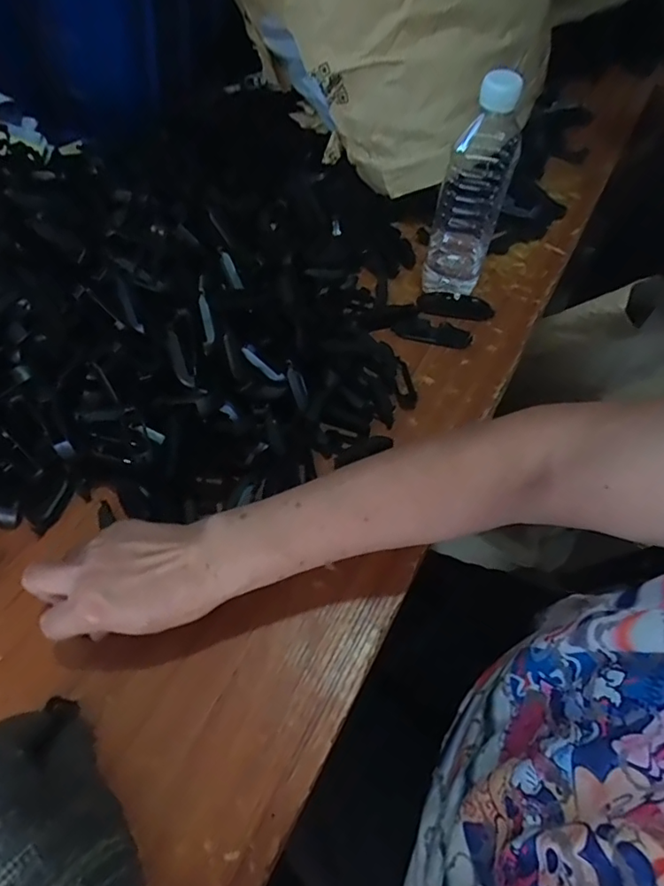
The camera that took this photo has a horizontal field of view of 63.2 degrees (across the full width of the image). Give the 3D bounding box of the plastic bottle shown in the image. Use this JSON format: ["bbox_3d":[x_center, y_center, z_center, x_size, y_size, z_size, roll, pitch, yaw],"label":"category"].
[{"bbox_3d":[0.136,-0.237,0.522,0.061,0.206,0.060,19,60,8],"label":"plastic bottle"}]

